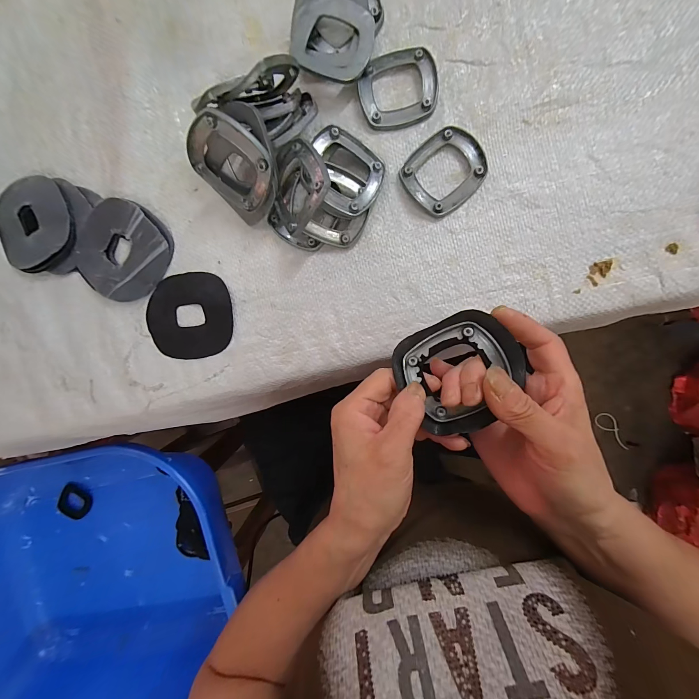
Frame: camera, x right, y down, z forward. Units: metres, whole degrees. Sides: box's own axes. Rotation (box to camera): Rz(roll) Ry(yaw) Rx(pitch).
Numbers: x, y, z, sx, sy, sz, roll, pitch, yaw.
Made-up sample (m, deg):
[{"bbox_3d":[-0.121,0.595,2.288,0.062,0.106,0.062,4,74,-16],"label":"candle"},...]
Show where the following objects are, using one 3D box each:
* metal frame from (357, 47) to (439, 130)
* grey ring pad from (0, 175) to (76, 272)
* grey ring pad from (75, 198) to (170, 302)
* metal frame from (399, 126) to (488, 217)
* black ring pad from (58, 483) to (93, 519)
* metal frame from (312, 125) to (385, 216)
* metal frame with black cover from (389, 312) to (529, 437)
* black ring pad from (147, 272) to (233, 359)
[{"bbox_3d":[0.039,-0.211,0.244,0.061,0.007,0.058,-8,93,7],"label":"metal frame"},{"bbox_3d":[-0.292,-0.116,0.280,0.079,0.011,0.083,-20,91,8],"label":"grey ring pad"},{"bbox_3d":[-0.208,-0.090,0.273,0.080,0.013,0.082,33,97,4],"label":"grey ring pad"},{"bbox_3d":[0.074,-0.143,0.242,0.059,0.009,0.057,-39,88,8],"label":"metal frame"},{"bbox_3d":[-0.526,0.291,0.577,0.062,0.010,0.058,30,96,4],"label":"black ring pad"},{"bbox_3d":[-0.003,-0.139,0.237,0.058,0.006,0.056,27,87,-13],"label":"metal frame"},{"bbox_3d":[0.073,0.016,0.200,0.074,0.019,0.071,-27,90,8],"label":"metal frame with black cover"},{"bbox_3d":[-0.145,-0.031,0.274,0.080,0.005,0.075,-1,93,7],"label":"black ring pad"}]

